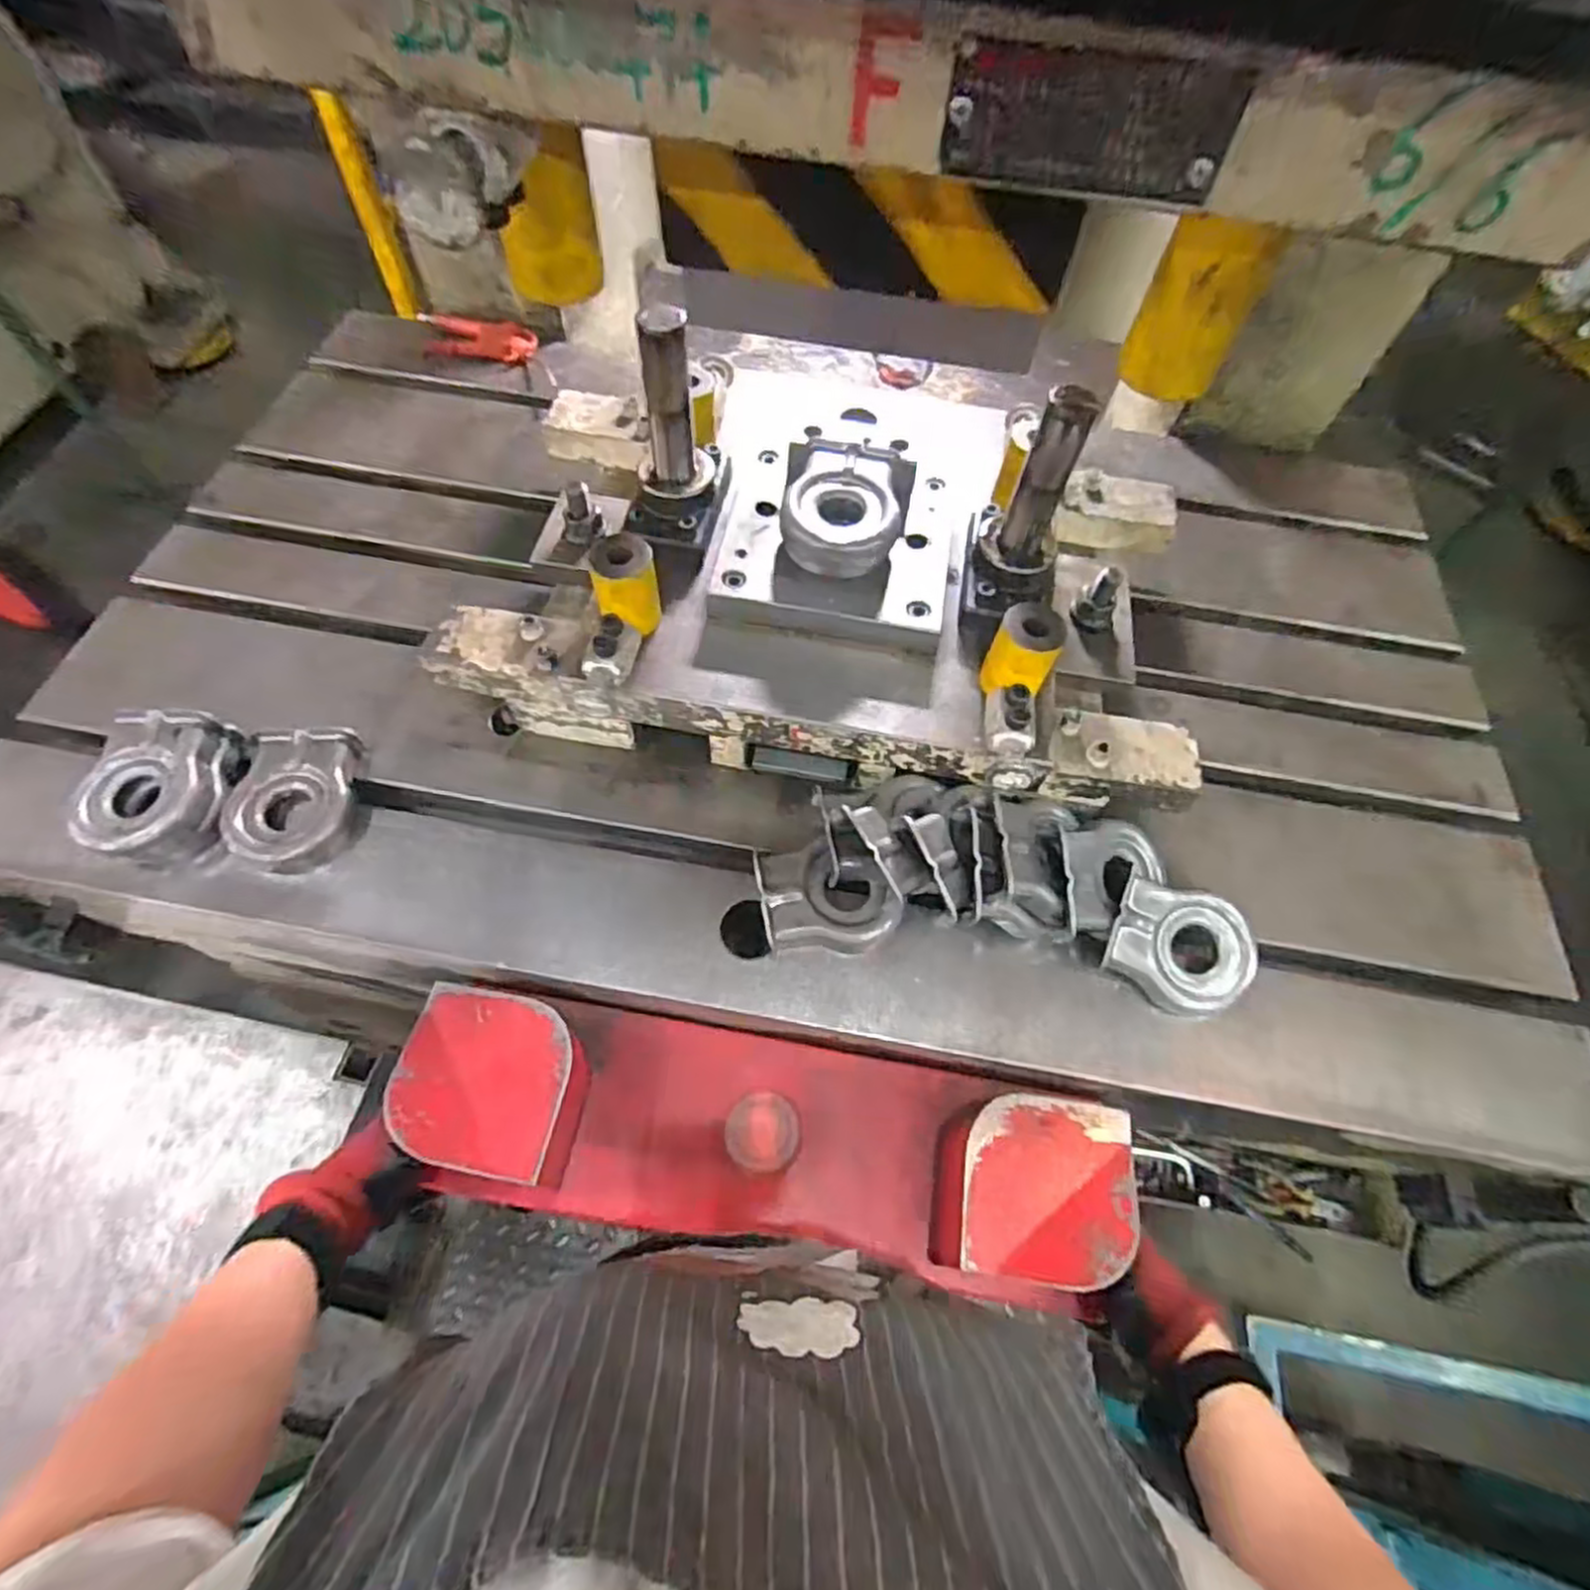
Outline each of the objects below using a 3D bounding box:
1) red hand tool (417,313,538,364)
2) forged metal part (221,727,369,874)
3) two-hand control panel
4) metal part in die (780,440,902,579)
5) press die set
[{"bbox_3d":[-0.416,-0.589,0.975,0.161,0.027,0.052,11,60,4],"label":"red hand tool"},{"bbox_3d":[-0.428,-0.001,0.641,0.100,0.037,0.128,2,60,-2],"label":"forged metal part"},{"bbox_3d":[-0.017,0.258,0.569,0.501,0.128,0.144,9,60,3],"label":"two-hand control panel"},{"bbox_3d":[0.040,-0.254,0.663,0.102,0.042,0.125,5,60,0],"label":"metal part in die"},{"bbox_3d":[0.030,-0.190,0.660,0.652,0.214,0.364,5,60,0],"label":"press die set"}]

